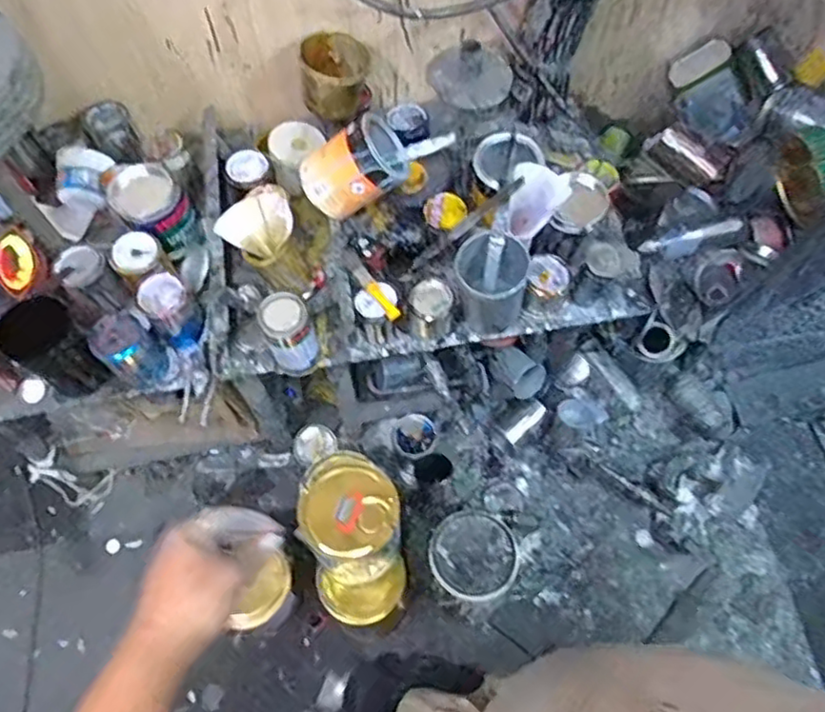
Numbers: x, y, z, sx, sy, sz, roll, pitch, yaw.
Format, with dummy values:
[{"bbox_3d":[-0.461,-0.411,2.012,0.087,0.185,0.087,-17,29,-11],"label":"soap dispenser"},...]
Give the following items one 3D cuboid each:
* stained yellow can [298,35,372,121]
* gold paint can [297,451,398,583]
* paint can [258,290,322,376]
[{"bbox_3d":[-0.126,-0.467,1.112,0.111,0.099,0.118,0,63,0],"label":"stained yellow can"},{"bbox_3d":[-0.102,0.299,1.169,0.157,0.236,0.161,-33,68,-15],"label":"gold paint can"},{"bbox_3d":[-0.179,-0.030,0.966,0.068,0.144,0.060,-22,65,-10],"label":"paint can"}]

